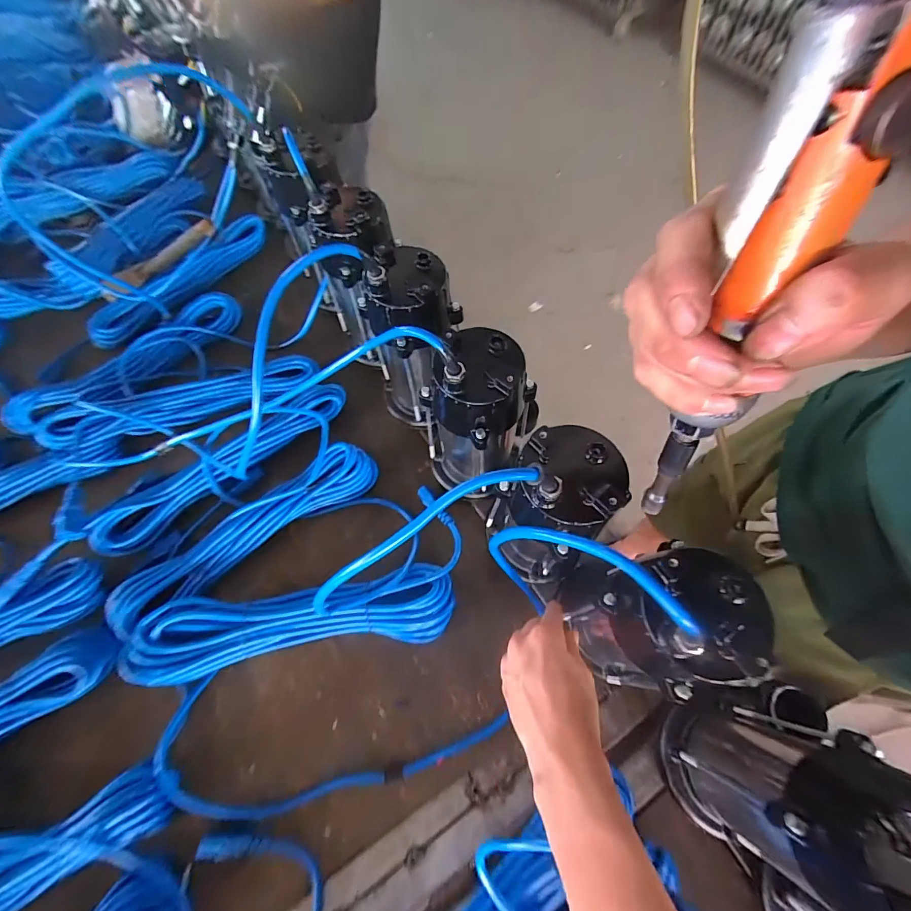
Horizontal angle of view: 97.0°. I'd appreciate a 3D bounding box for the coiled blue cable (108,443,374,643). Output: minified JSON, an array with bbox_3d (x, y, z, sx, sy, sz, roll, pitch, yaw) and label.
[{"bbox_3d":[-0.251,0.095,0.509,0.338,0.043,0.063,-34,69,-13],"label":"coiled blue cable"}]

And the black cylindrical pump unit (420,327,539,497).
[{"bbox_3d":[0.023,-0.034,0.450,0.086,0.256,0.086,-1,66,1],"label":"black cylindrical pump unit"}]

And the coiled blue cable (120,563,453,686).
[{"bbox_3d":[-0.178,0.191,0.464,0.353,0.057,0.089,-8,66,-2],"label":"coiled blue cable"}]

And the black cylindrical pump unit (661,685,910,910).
[{"bbox_3d":[0.252,0.254,0.301,0.091,0.223,0.107,-12,66,-4],"label":"black cylindrical pump unit"}]

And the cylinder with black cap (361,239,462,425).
[{"bbox_3d":[-0.049,-0.130,0.495,0.098,0.247,0.095,-40,71,-15],"label":"cylinder with black cap"}]

